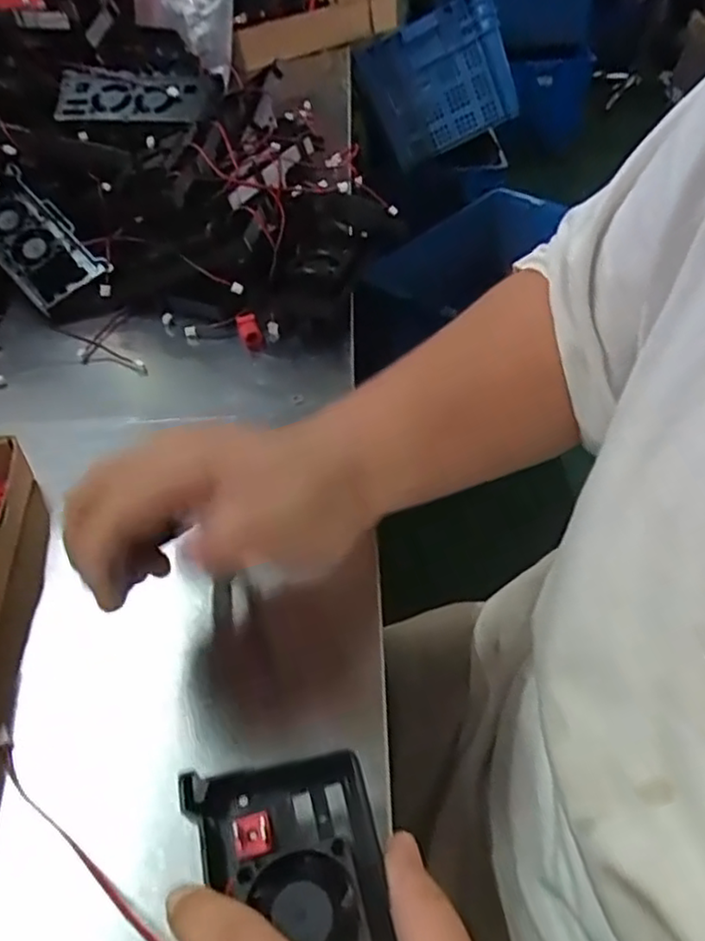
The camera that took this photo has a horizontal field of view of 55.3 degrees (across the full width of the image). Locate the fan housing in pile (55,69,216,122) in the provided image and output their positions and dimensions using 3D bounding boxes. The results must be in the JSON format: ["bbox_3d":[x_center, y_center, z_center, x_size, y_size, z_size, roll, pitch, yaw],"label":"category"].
[{"bbox_3d":[-0.205,-0.340,0.623,0.143,0.030,0.069,1,66,8],"label":"fan housing in pile"}]

